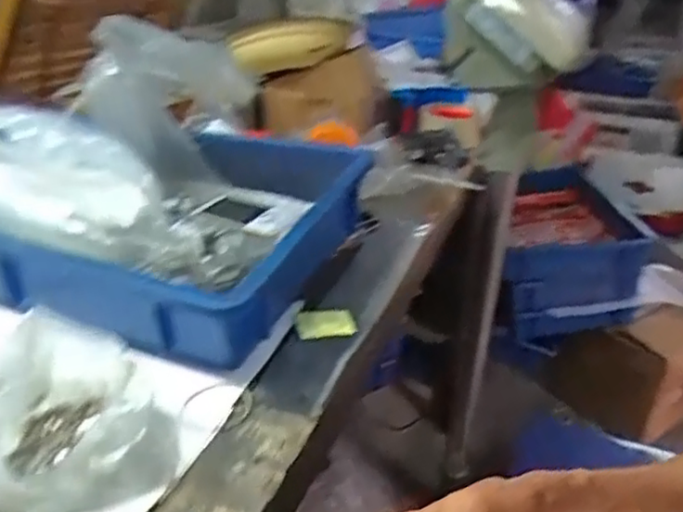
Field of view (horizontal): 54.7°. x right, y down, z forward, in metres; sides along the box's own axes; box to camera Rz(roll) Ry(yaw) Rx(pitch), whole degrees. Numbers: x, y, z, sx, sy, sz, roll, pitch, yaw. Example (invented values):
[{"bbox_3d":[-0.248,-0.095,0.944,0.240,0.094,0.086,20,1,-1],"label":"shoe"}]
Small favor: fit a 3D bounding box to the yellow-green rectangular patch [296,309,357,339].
[{"bbox_3d":[-0.013,0.054,0.530,0.047,0.005,0.034,-5,27,-15],"label":"yellow-green rectangular patch"}]

